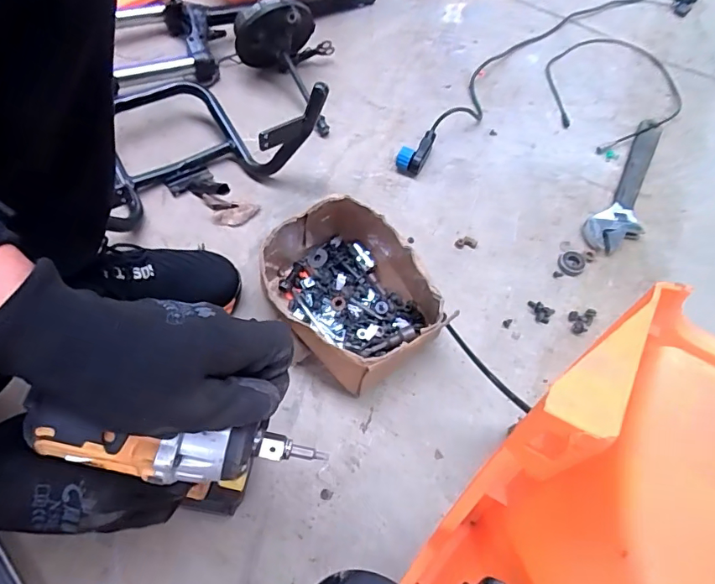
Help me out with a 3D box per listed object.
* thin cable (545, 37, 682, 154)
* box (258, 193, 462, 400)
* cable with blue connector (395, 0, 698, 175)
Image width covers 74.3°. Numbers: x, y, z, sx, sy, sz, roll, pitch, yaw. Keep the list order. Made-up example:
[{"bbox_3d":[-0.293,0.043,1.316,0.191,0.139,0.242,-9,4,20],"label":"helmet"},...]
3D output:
[{"bbox_3d":[0.446,-0.366,0.819,0.307,0.014,0.225,-32,69,-19],"label":"thin cable"},{"bbox_3d":[-0.007,-0.003,0.553,0.169,0.094,0.211,-36,70,-21],"label":"box"},{"bbox_3d":[0.353,-0.428,0.835,0.808,0.036,0.130,-33,69,-20],"label":"cable with blue connector"}]

